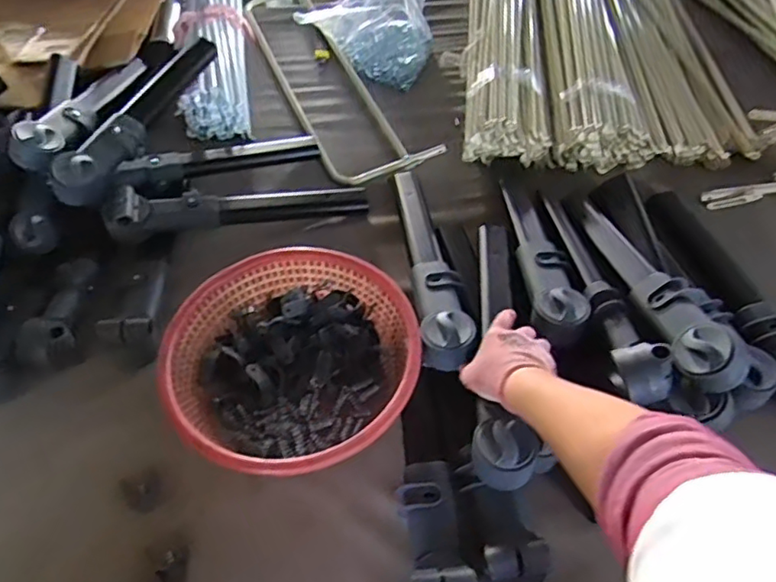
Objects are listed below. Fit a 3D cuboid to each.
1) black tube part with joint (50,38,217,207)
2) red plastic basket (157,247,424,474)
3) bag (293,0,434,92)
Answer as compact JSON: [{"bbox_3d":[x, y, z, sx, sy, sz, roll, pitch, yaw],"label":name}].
[{"bbox_3d":[-0.383,-0.281,0.932,0.075,0.053,0.392,15,56,13],"label":"black tube part with joint"},{"bbox_3d":[-0.114,0.088,0.731,0.288,0.089,0.299,-1,54,1],"label":"red plastic basket"},{"bbox_3d":[-0.020,-0.548,1.174,0.283,0.131,0.197,37,63,25],"label":"bag"}]

